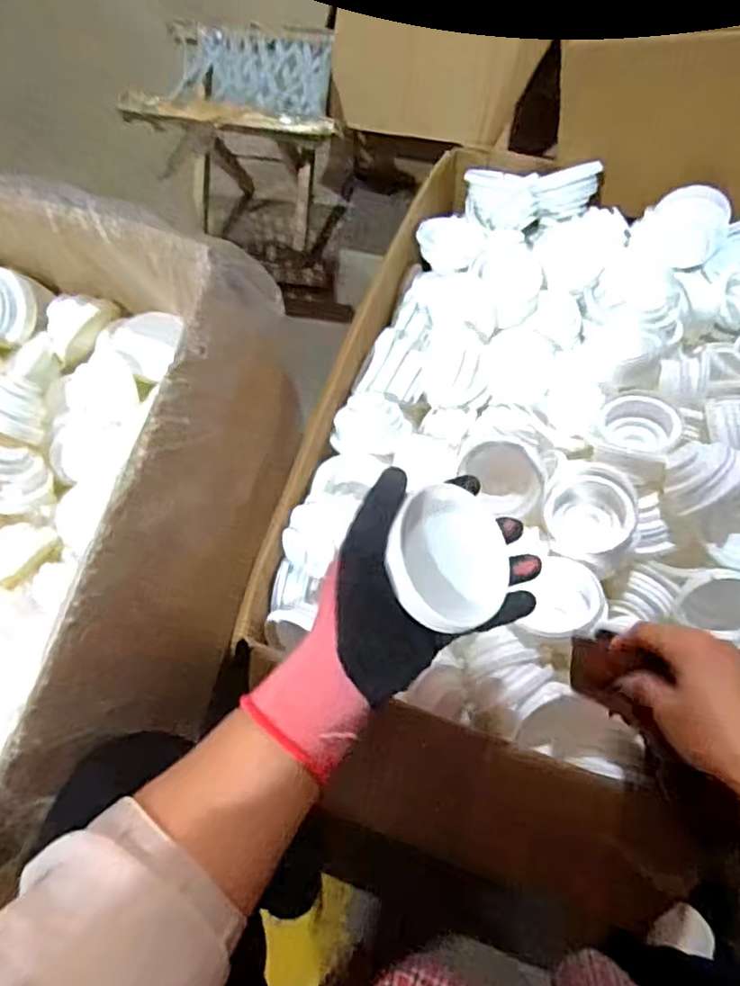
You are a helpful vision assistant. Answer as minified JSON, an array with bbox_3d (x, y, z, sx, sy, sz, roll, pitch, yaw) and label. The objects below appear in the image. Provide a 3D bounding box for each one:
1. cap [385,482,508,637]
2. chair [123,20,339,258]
[{"bbox_3d":[0.049,0.037,0.388,0.082,0.015,0.087,10,65,-23],"label":"cap"},{"bbox_3d":[-0.194,-0.579,1.088,0.302,0.286,0.267,2,64,4],"label":"chair"}]

